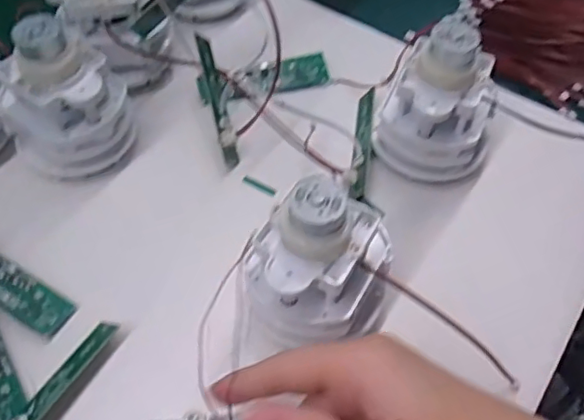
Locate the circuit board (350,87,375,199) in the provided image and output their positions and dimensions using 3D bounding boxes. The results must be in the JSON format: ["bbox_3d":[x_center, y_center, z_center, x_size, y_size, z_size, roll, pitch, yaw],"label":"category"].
[{"bbox_3d":[0.045,-0.043,0.362,0.011,0.011,0.083,7,55,3],"label":"circuit board"}]

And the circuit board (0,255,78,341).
[{"bbox_3d":[-0.144,0.039,0.301,0.070,0.007,0.024,31,58,9],"label":"circuit board"}]

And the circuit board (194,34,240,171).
[{"bbox_3d":[-0.046,-0.067,0.363,0.009,0.017,0.085,-13,78,-11],"label":"circuit board"}]

